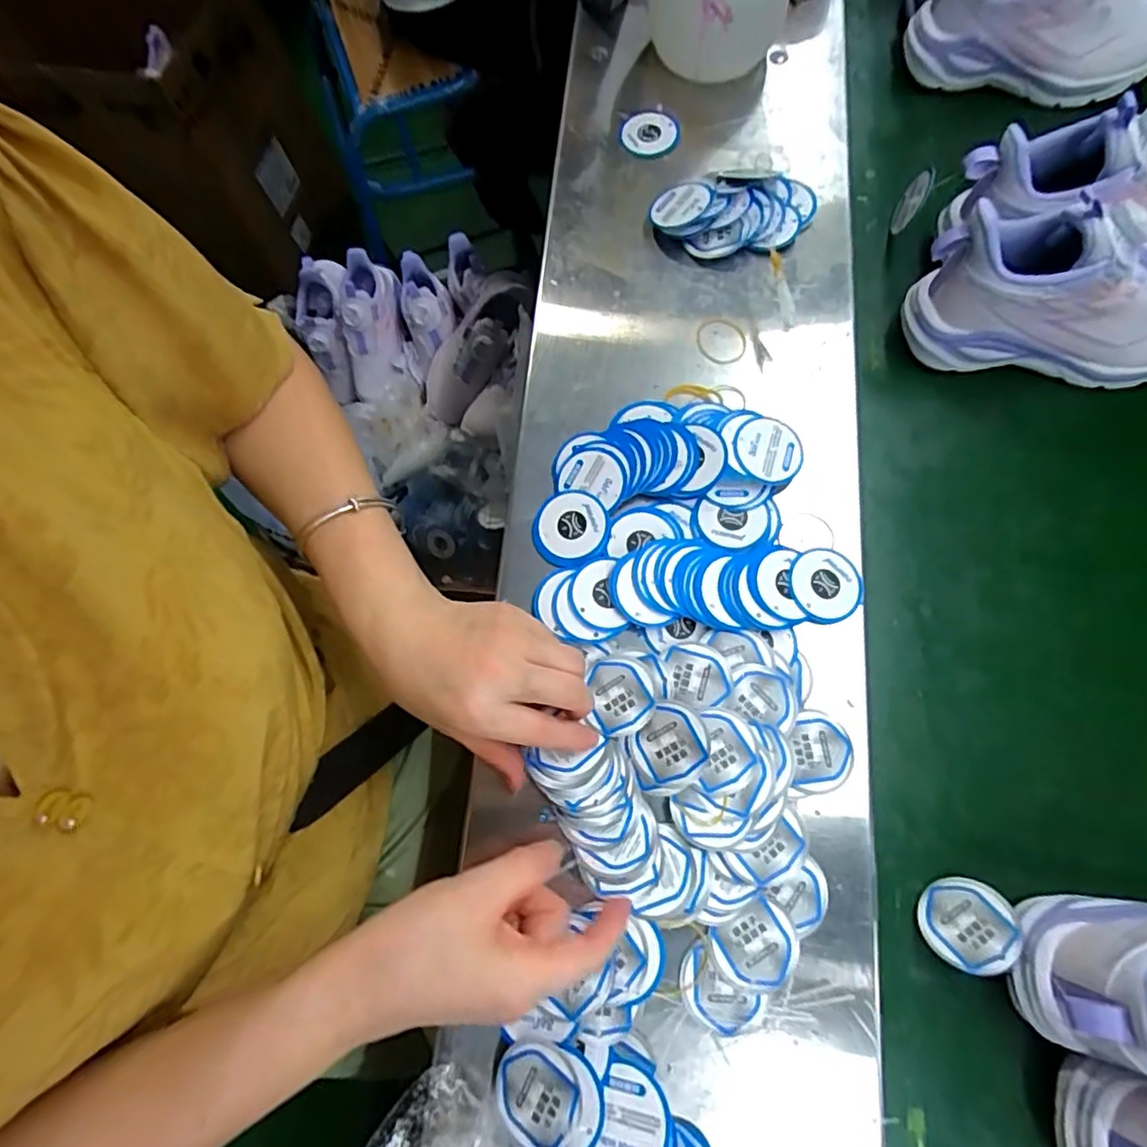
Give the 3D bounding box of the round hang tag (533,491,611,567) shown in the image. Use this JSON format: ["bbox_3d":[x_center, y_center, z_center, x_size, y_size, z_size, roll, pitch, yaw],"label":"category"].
[{"bbox_3d":[-0.002,-0.030,0.416,0.051,0.006,0.052,-1,80,6],"label":"round hang tag"}]

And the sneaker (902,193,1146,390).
[{"bbox_3d":[0.347,-0.189,0.424,0.207,0.105,0.072,10,75,8],"label":"sneaker"}]

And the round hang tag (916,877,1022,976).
[{"bbox_3d":[0.226,0.200,0.353,0.049,0.007,0.049,-19,37,15],"label":"round hang tag"}]

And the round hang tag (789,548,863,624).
[{"bbox_3d":[0.162,0.008,0.397,0.045,0.005,0.047,0,72,1],"label":"round hang tag"}]

